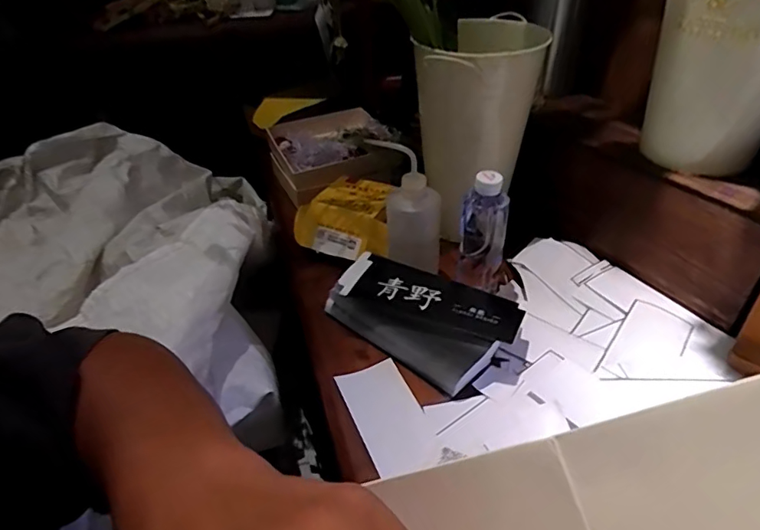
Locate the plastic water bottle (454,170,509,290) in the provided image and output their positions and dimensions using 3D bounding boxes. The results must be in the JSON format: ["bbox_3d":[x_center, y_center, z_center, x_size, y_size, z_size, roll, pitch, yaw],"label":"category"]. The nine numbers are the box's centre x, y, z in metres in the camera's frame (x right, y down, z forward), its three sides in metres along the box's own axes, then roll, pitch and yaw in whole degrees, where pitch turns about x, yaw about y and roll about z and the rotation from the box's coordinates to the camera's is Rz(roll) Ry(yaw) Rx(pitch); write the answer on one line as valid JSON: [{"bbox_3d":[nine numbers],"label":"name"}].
[{"bbox_3d":[0.131,-0.034,0.660,0.057,0.179,0.054,6,39,10],"label":"plastic water bottle"}]

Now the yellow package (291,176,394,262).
[{"bbox_3d":[-0.044,-0.074,0.787,0.172,0.056,0.139,16,41,22],"label":"yellow package"}]

